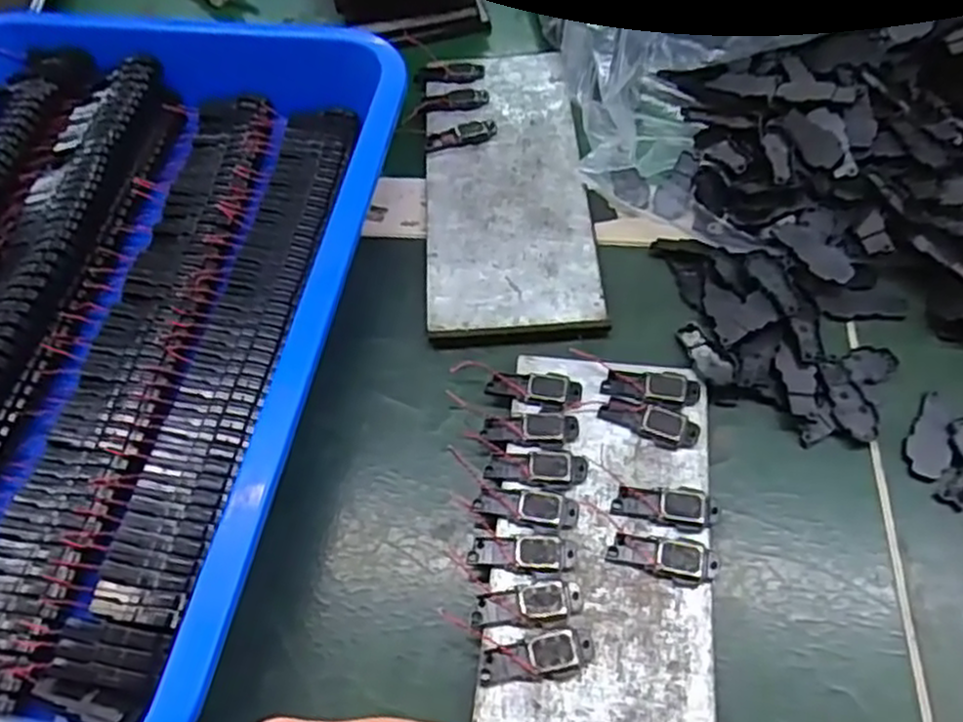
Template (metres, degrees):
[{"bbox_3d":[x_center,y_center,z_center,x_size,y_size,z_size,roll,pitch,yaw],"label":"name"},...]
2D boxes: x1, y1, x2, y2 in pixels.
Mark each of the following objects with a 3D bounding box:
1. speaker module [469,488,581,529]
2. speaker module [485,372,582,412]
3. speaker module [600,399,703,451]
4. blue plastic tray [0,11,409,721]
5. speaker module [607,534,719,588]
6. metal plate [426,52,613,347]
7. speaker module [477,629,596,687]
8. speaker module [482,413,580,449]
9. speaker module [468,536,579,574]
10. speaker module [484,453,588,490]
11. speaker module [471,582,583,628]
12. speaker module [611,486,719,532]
[{"bbox_3d":[0.017,0.056,0.289,0.039,0.005,0.013,8,58,9],"label":"speaker module"},{"bbox_3d":[0.022,0.011,0.318,0.038,0.006,0.016,11,58,11],"label":"speaker module"},{"bbox_3d":[0.068,0.024,0.307,0.039,0.004,0.015,23,61,17],"label":"speaker module"},{"bbox_3d":[-0.186,-0.028,0.338,0.262,0.048,0.377,6,57,8],"label":"blue plastic tray"},{"bbox_3d":[0.066,0.071,0.276,0.038,0.005,0.016,12,58,11],"label":"speaker module"},{"bbox_3d":[0.012,-0.094,0.387,0.080,0.006,0.196,-4,57,1],"label":"metal plate"},{"bbox_3d":[0.019,0.101,0.259,0.039,0.006,0.015,-11,57,-4],"label":"speaker module"},{"bbox_3d":[0.020,0.028,0.306,0.038,0.004,0.015,-3,57,1],"label":"speaker module"},{"bbox_3d":[0.015,0.071,0.279,0.039,0.005,0.013,1,57,4],"label":"speaker module"},{"bbox_3d":[0.021,0.043,0.297,0.039,0.004,0.014,2,57,5],"label":"speaker module"},{"bbox_3d":[0.016,0.086,0.269,0.039,0.004,0.014,-5,57,0],"label":"speaker module"},{"bbox_3d":[0.070,0.054,0.288,0.038,0.005,0.016,9,58,9],"label":"speaker module"}]

